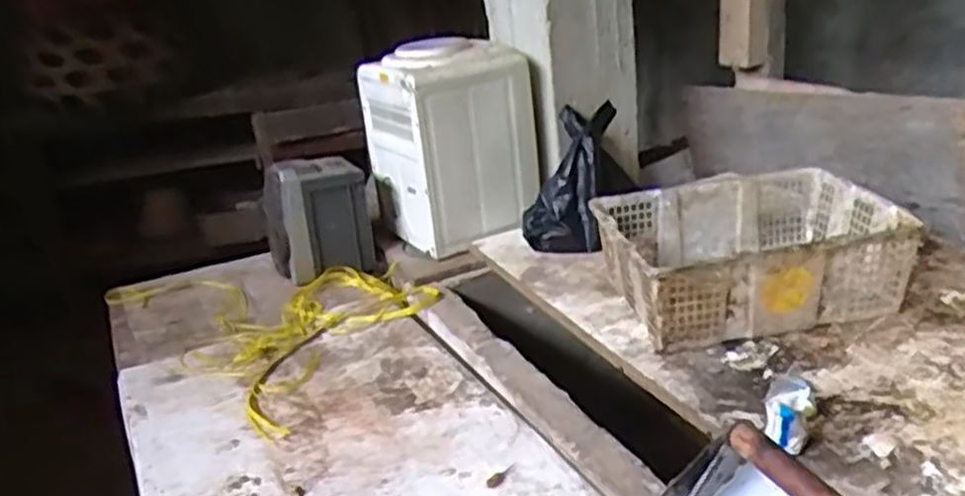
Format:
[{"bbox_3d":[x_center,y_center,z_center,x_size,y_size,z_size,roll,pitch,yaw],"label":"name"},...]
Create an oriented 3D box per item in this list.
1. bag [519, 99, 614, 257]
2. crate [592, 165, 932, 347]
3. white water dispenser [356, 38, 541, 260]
[{"bbox_3d":[0.201,-0.154,1.703,0.184,0.345,0.107,11,-6,35],"label":"bag"},{"bbox_3d":[0.467,0.009,1.406,0.476,0.175,0.339,-9,22,-6],"label":"crate"},{"bbox_3d":[-0.078,-0.258,1.863,0.337,0.427,0.317,-14,23,-18],"label":"white water dispenser"}]

